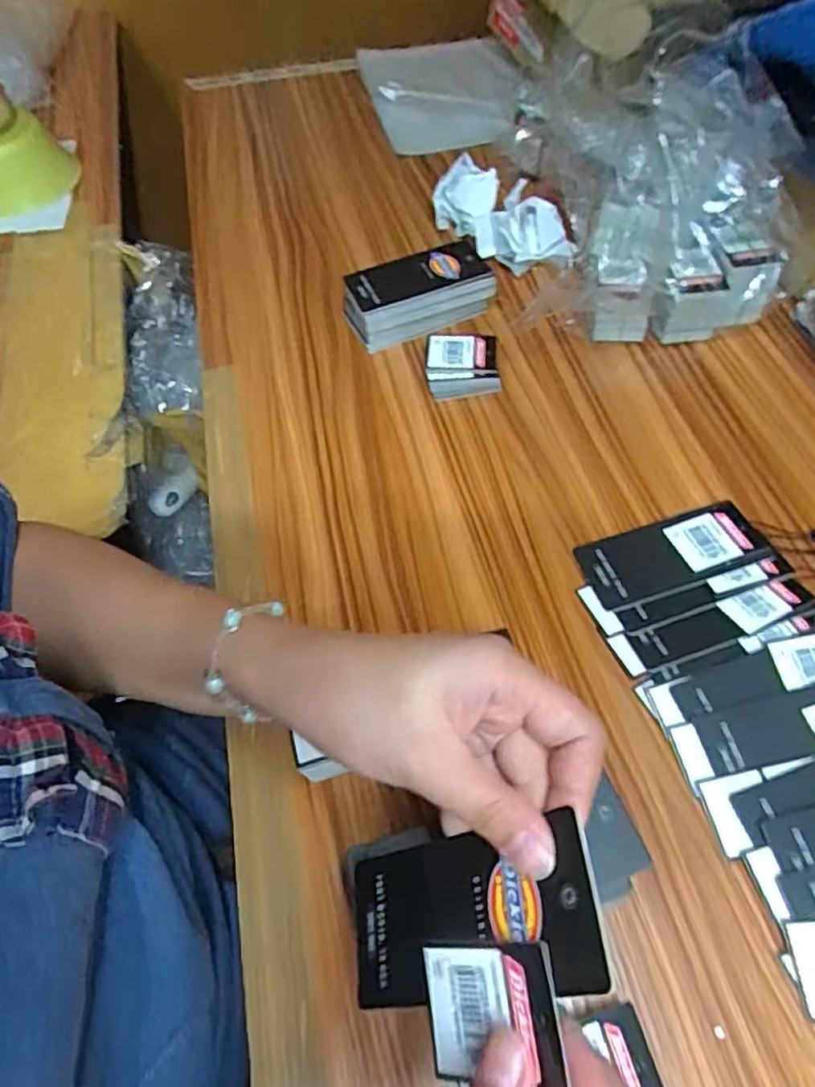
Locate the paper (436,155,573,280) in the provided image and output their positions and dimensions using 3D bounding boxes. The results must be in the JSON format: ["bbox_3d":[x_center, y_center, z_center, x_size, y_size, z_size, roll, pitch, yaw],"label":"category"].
[{"bbox_3d":[0.083,-0.282,0.556,0.070,0.056,0.127,-31,61,-16],"label":"paper"}]

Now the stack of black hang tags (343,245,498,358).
[{"bbox_3d":[0.007,-0.197,0.510,0.111,0.042,0.055,-22,59,-11],"label":"stack of black hang tags"}]

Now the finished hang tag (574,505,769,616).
[{"bbox_3d":[0.160,0.007,0.390,0.106,0.004,0.048,-17,54,-3],"label":"finished hang tag"}]

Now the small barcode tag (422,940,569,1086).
[{"bbox_3d":[0.025,0.144,0.198,0.048,0.004,0.036,-27,61,35],"label":"small barcode tag"}]

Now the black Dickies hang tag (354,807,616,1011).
[{"bbox_3d":[0.017,0.126,0.218,0.107,0.005,0.048,-33,44,34],"label":"black Dickies hang tag"}]

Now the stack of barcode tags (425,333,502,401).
[{"bbox_3d":[0.040,-0.133,0.476,0.051,0.023,0.047,-4,56,0],"label":"stack of barcode tags"}]

